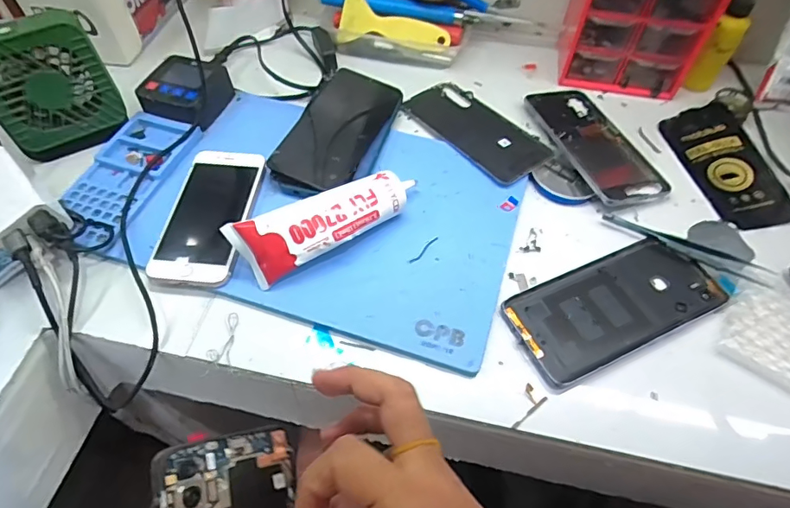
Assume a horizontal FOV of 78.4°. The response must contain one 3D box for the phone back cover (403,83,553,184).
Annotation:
[{"bbox_3d":[0.081,-0.128,0.489,0.076,0.006,0.152,-30,58,-25],"label":"phone back cover"}]

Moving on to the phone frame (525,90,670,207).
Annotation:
[{"bbox_3d":[0.195,-0.111,0.481,0.078,0.012,0.167,-8,54,-24],"label":"phone frame"}]

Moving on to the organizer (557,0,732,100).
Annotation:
[{"bbox_3d":[0.259,-0.252,0.514,0.136,0.112,0.102,11,56,7],"label":"organizer"}]

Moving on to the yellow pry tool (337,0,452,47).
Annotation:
[{"bbox_3d":[-0.002,-0.247,0.542,0.123,0.051,0.008,21,14,1],"label":"yellow pry tool"}]

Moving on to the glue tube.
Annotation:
[{"bbox_3d":[-0.049,-0.024,0.391,0.156,0.045,0.043,-26,60,-17],"label":"glue tube"}]

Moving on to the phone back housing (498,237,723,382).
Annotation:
[{"bbox_3d":[0.173,0.036,0.379,0.172,0.011,0.076,-22,59,-15],"label":"phone back housing"}]

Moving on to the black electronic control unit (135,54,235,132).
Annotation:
[{"bbox_3d":[-0.208,-0.164,0.481,0.067,0.028,0.075,14,57,9],"label":"black electronic control unit"}]

